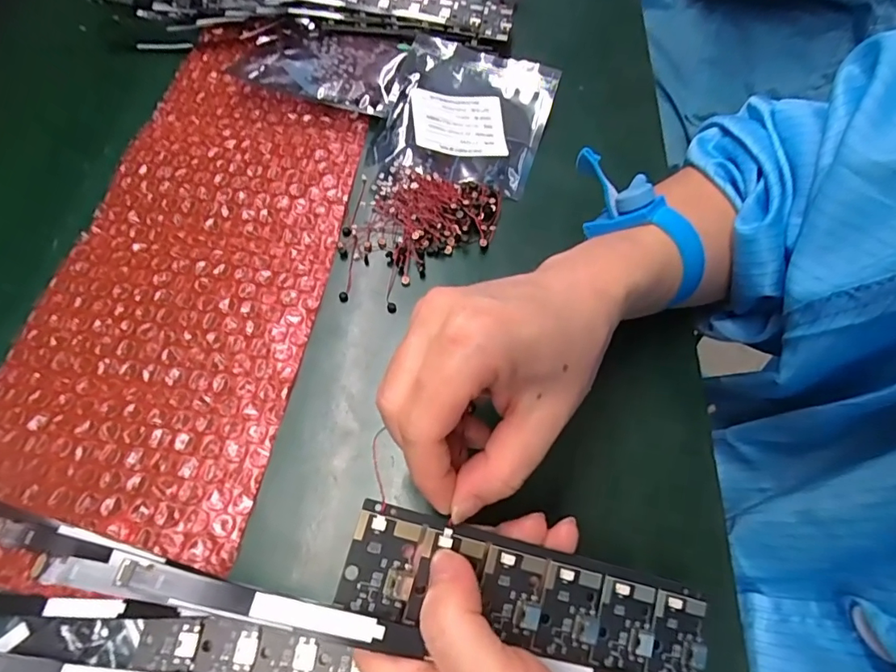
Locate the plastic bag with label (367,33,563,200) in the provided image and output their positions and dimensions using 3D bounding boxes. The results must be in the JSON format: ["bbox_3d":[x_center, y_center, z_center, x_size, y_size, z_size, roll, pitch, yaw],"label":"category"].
[{"bbox_3d":[0.011,-0.139,0.310,0.098,0.020,0.107,15,64,5],"label":"plastic bag with label"}]

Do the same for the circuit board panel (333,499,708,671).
[{"bbox_3d":[0.031,0.090,0.164,0.132,0.004,0.037,21,75,-12],"label":"circuit board panel"}]

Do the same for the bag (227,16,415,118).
[{"bbox_3d":[-0.087,-0.188,0.330,0.117,0.010,0.081,14,64,4],"label":"bag"}]

